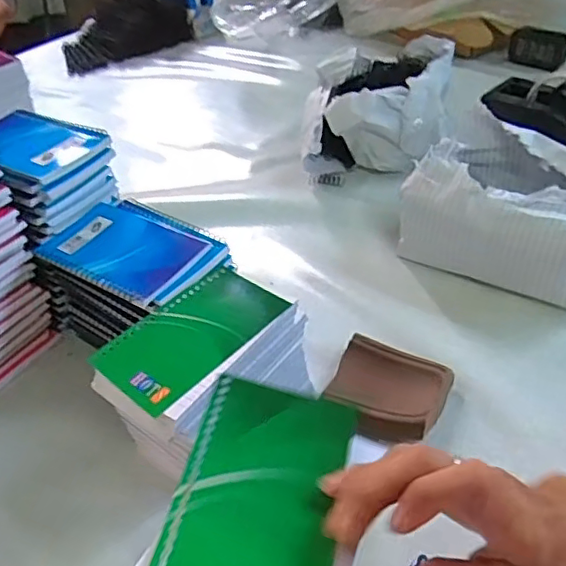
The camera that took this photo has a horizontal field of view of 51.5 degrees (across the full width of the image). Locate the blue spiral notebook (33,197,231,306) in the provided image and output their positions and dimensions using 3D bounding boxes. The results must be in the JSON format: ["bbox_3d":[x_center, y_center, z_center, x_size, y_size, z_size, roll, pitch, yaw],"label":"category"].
[{"bbox_3d":[-0.124,-0.028,0.493,0.142,0.017,0.098,22,48,31],"label":"blue spiral notebook"}]

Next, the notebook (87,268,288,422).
[{"bbox_3d":[-0.063,0.035,0.420,0.084,0.006,0.126,25,49,33],"label":"notebook"}]

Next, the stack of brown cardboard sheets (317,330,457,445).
[{"bbox_3d":[0.083,0.088,0.476,0.090,0.024,0.089,18,45,27],"label":"stack of brown cardboard sheets"}]

